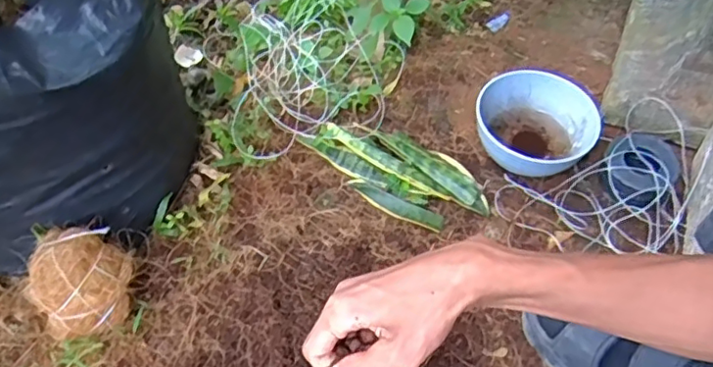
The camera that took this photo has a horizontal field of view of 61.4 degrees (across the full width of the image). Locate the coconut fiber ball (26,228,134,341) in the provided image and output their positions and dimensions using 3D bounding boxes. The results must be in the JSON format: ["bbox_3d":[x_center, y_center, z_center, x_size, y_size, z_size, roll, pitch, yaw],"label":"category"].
[{"bbox_3d":[-0.284,0.106,0.627,0.096,0.096,0.084,-38,62,-24],"label":"coconut fiber ball"}]

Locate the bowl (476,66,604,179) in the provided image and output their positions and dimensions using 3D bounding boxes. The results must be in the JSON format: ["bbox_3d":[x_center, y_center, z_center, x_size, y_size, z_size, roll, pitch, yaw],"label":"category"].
[{"bbox_3d":[0.222,-0.067,0.758,0.140,0.074,0.142,0,54,0],"label":"bowl"}]

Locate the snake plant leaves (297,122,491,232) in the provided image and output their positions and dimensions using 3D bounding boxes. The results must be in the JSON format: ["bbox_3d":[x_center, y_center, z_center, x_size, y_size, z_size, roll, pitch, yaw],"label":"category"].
[{"bbox_3d":[0.049,-0.018,0.751,0.227,0.030,0.110,29,59,20],"label":"snake plant leaves"}]

